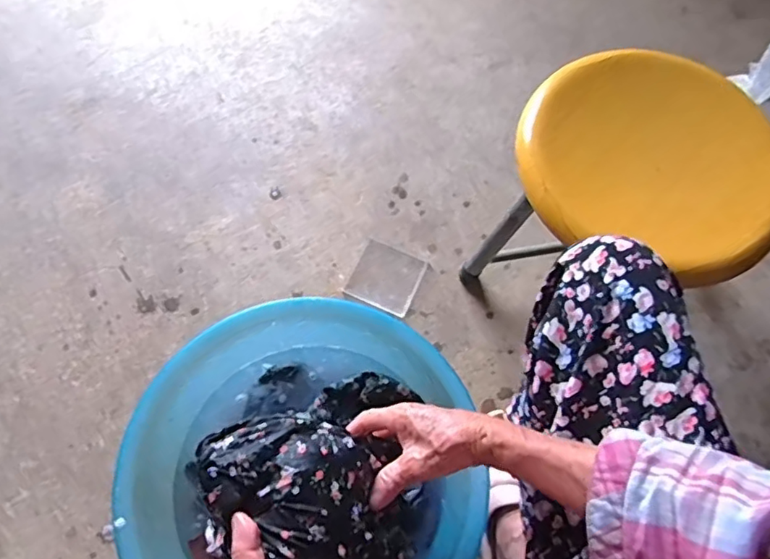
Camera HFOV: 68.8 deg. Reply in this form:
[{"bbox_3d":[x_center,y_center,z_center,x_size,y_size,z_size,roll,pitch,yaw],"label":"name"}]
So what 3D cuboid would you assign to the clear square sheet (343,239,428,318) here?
[{"bbox_3d":[0.002,-0.003,0.844,0.099,0.007,0.101,22,65,7],"label":"clear square sheet"}]

